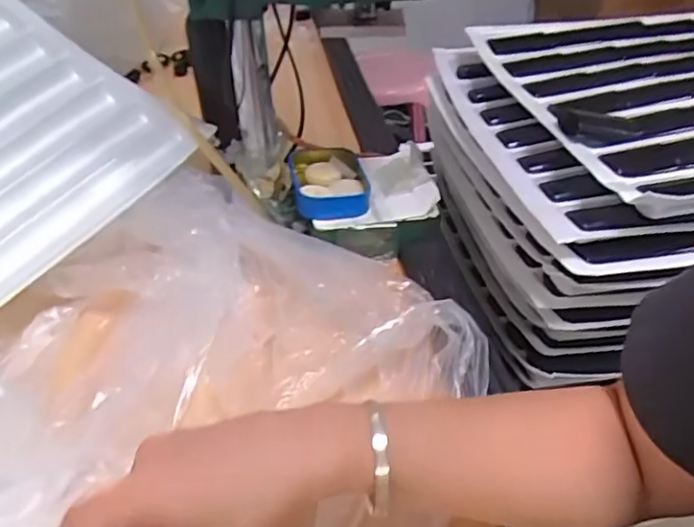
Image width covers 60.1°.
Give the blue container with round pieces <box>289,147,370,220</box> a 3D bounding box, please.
[{"bbox_3d":[-0.017,-0.078,0.572,0.069,0.030,0.091,-7,40,-7],"label":"blue container with round pieces"}]

